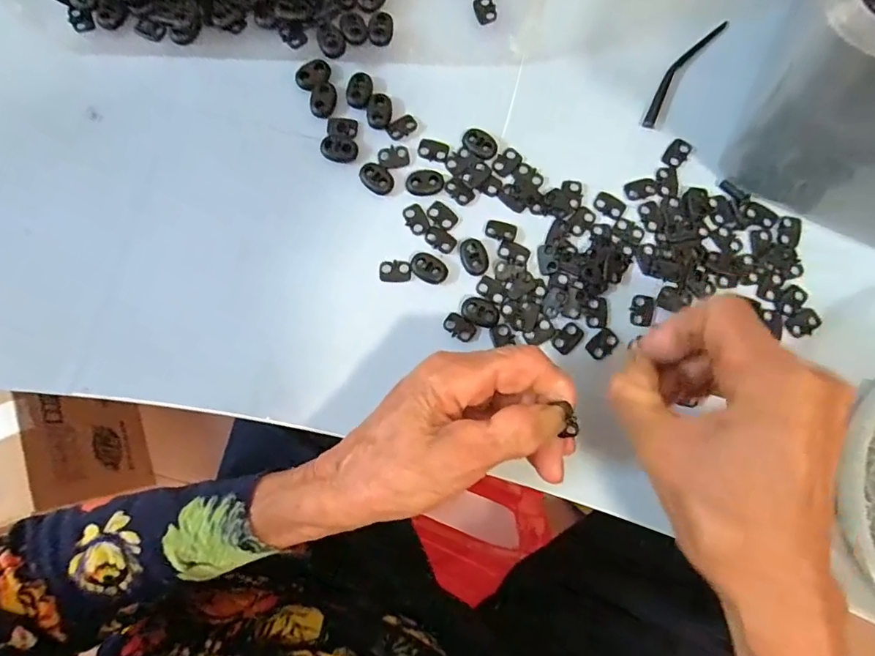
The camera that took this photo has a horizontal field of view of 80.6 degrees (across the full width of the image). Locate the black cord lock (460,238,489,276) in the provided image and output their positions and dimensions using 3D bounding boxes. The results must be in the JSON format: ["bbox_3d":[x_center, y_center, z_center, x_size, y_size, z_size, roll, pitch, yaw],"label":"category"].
[{"bbox_3d":[0.021,-0.042,0.300,0.015,0.004,0.022,-14,80,-2],"label":"black cord lock"}]

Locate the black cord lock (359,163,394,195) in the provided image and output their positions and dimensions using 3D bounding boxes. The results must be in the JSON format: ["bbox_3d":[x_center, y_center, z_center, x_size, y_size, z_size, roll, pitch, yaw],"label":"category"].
[{"bbox_3d":[-0.036,-0.089,0.305,0.021,0.004,0.015,40,85,6],"label":"black cord lock"}]

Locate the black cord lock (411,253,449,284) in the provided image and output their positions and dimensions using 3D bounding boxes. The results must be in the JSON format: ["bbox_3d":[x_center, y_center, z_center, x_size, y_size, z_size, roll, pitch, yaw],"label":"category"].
[{"bbox_3d":[-0.004,-0.035,0.297,0.021,0.007,0.015,25,81,5],"label":"black cord lock"}]

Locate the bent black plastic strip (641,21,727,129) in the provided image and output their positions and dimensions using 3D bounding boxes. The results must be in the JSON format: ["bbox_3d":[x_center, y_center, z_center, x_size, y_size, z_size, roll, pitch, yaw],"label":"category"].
[{"bbox_3d":[0.149,-0.156,0.315,0.013,0.006,0.082,36,82,6],"label":"bent black plastic strip"}]

